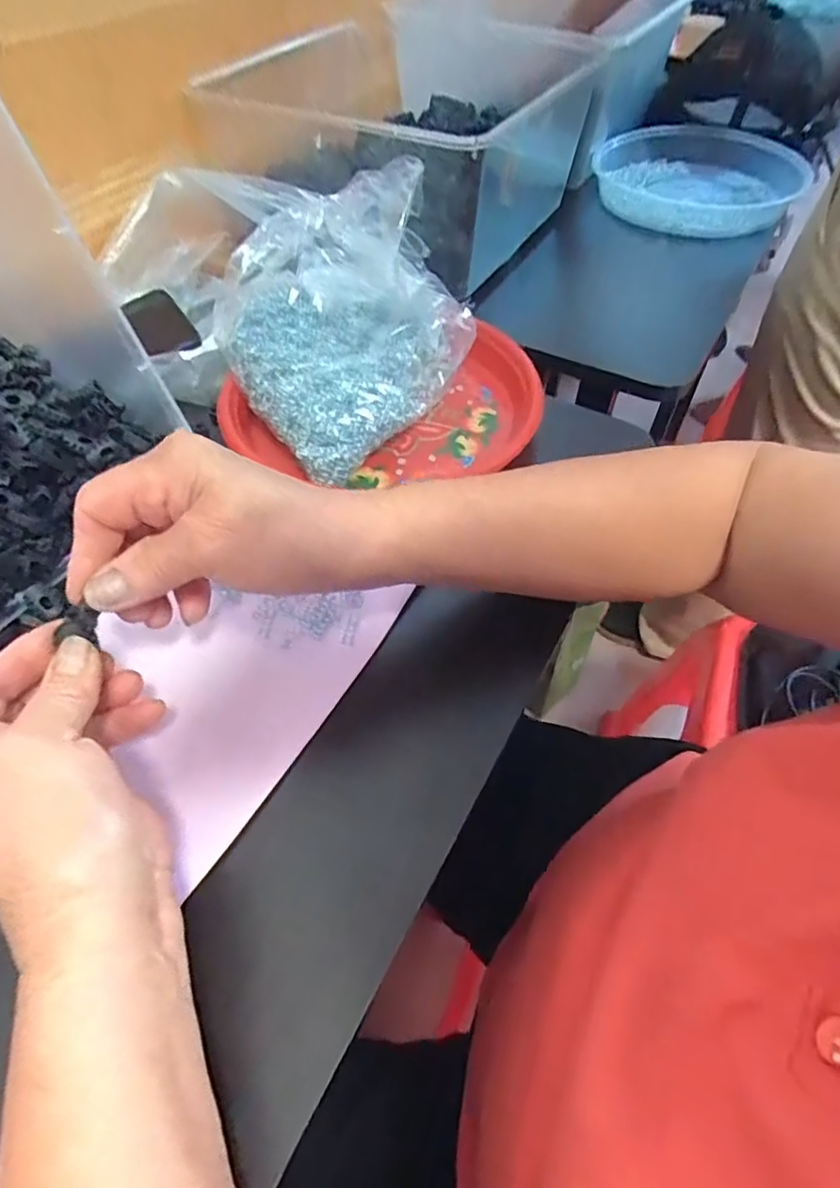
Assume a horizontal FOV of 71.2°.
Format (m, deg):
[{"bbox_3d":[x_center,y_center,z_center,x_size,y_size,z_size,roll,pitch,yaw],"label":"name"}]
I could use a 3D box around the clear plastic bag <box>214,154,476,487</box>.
[{"bbox_3d":[-0.067,-0.208,0.435,0.171,0.125,0.185,-39,63,-24],"label":"clear plastic bag"}]

